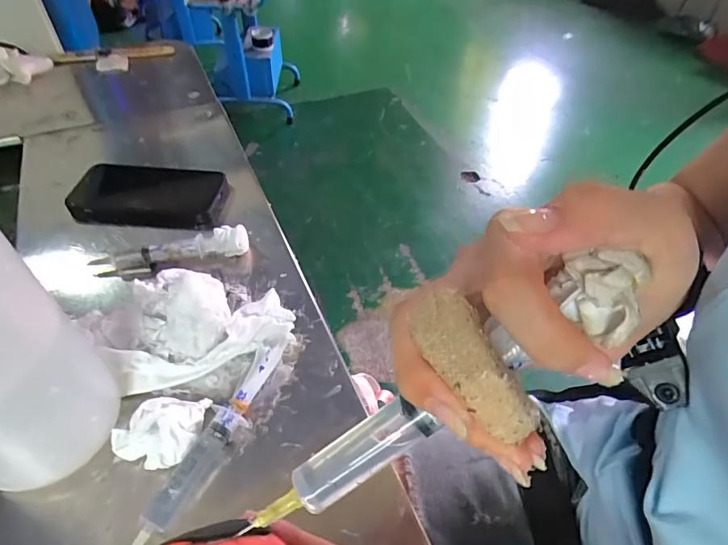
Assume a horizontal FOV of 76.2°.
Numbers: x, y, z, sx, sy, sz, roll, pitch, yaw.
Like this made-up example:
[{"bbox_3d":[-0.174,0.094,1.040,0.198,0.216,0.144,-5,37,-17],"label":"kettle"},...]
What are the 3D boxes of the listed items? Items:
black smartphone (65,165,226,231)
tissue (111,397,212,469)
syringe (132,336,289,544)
[{"bbox_3d":[-0.220,-0.083,0.476,0.141,0.018,0.079,3,50,-1],"label":"black smartphone"},{"bbox_3d":[-0.135,0.103,0.307,0.049,0.020,0.047,14,51,8],"label":"tissue"},{"bbox_3d":[-0.096,0.106,0.307,0.021,0.024,0.157,23,53,15],"label":"syringe"}]

